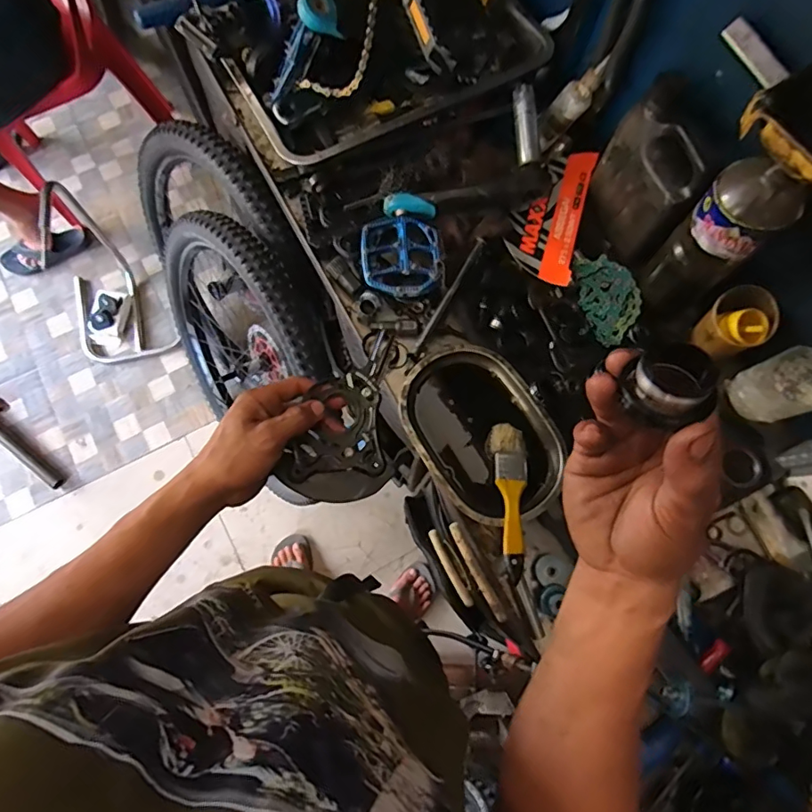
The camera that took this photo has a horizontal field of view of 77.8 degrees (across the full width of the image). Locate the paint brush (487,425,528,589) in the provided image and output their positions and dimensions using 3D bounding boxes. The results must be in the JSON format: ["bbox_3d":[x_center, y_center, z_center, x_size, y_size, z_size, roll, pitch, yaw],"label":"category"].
[{"bbox_3d":[0.118,0.104,0.567,0.043,0.016,0.174,3,63,-1],"label":"paint brush"}]

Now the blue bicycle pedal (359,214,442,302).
[{"bbox_3d":[-0.006,-0.190,0.636,0.101,0.022,0.102,-3,75,-3],"label":"blue bicycle pedal"}]

